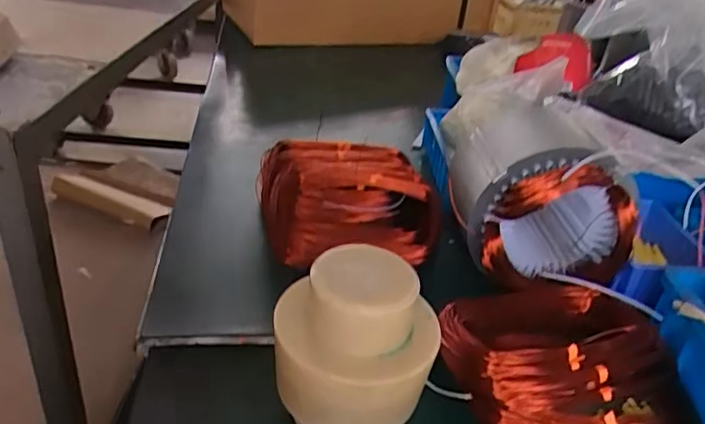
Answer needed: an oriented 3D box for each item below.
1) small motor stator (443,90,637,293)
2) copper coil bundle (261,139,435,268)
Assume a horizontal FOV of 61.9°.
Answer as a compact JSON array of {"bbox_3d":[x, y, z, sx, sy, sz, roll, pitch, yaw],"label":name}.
[{"bbox_3d":[0.171,-0.020,0.566,0.143,0.119,0.152,0,31,-12],"label":"small motor stator"},{"bbox_3d":[-0.010,-0.014,0.650,0.186,0.077,0.183,2,32,-7],"label":"copper coil bundle"}]

